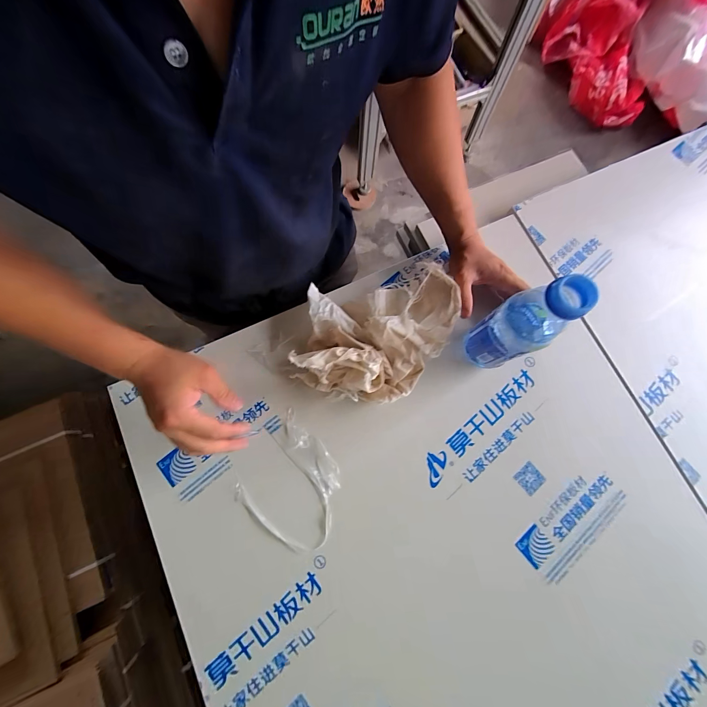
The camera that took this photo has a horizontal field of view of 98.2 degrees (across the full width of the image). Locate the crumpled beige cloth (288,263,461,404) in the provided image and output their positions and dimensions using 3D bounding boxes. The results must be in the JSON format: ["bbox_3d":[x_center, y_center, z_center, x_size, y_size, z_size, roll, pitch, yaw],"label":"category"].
[{"bbox_3d":[0.029,-0.034,0.423,0.195,0.084,0.193,13,78,1],"label":"crumpled beige cloth"}]

